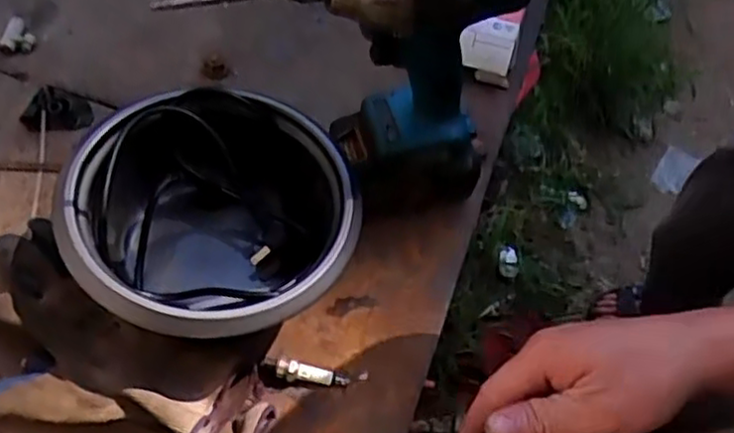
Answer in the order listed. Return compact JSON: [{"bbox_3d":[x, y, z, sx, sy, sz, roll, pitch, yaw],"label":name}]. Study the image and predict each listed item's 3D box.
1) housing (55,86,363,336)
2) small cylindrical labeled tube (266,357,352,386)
[{"bbox_3d":[-0.107,0.007,0.513,0.182,0.099,0.191,2,59,-4],"label":"housing"},{"bbox_3d":[-0.044,0.113,0.512,0.061,0.014,0.014,11,58,4],"label":"small cylindrical labeled tube"}]

